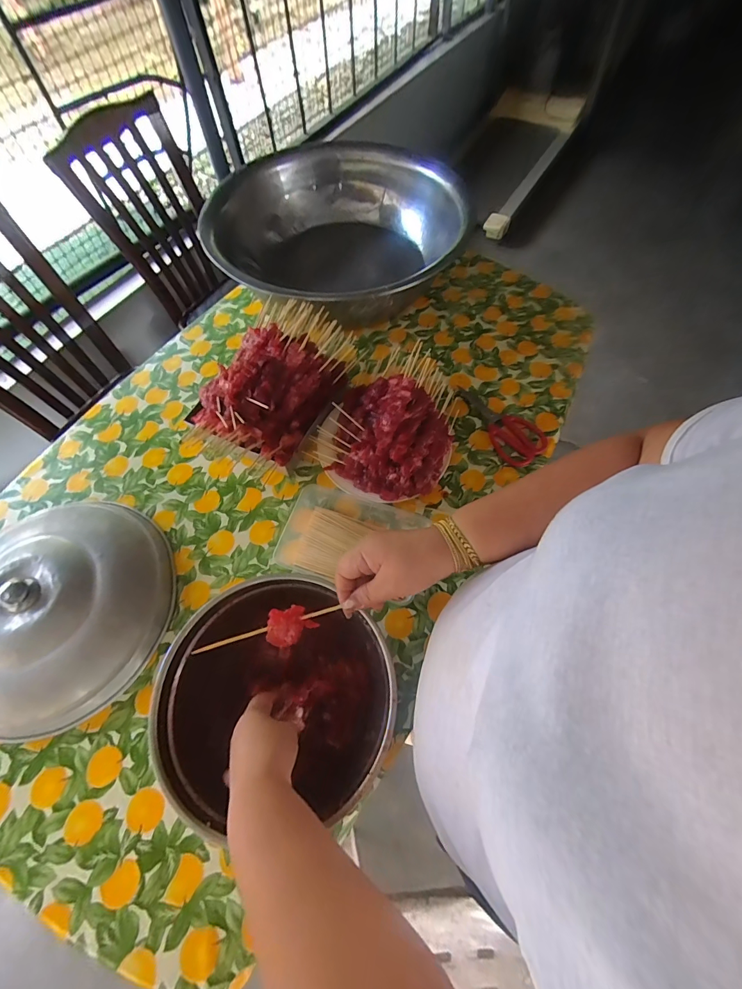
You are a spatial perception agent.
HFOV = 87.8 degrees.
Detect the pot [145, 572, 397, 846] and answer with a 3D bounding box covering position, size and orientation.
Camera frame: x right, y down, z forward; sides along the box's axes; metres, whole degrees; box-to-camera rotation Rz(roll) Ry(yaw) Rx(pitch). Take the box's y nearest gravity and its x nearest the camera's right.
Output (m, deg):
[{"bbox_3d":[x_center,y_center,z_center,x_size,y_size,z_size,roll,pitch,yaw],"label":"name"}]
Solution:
[{"bbox_3d":[-0.112,0.254,0.491,0.271,0.123,0.258,-1,63,1],"label":"pot"}]

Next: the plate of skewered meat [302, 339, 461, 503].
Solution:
[{"bbox_3d":[0.055,-0.150,0.723,0.242,0.122,0.340,32,68,16],"label":"plate of skewered meat"}]

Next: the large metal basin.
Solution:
[{"bbox_3d":[-0.090,-0.608,0.929,0.555,0.181,0.576,-1,63,1],"label":"large metal basin"}]

